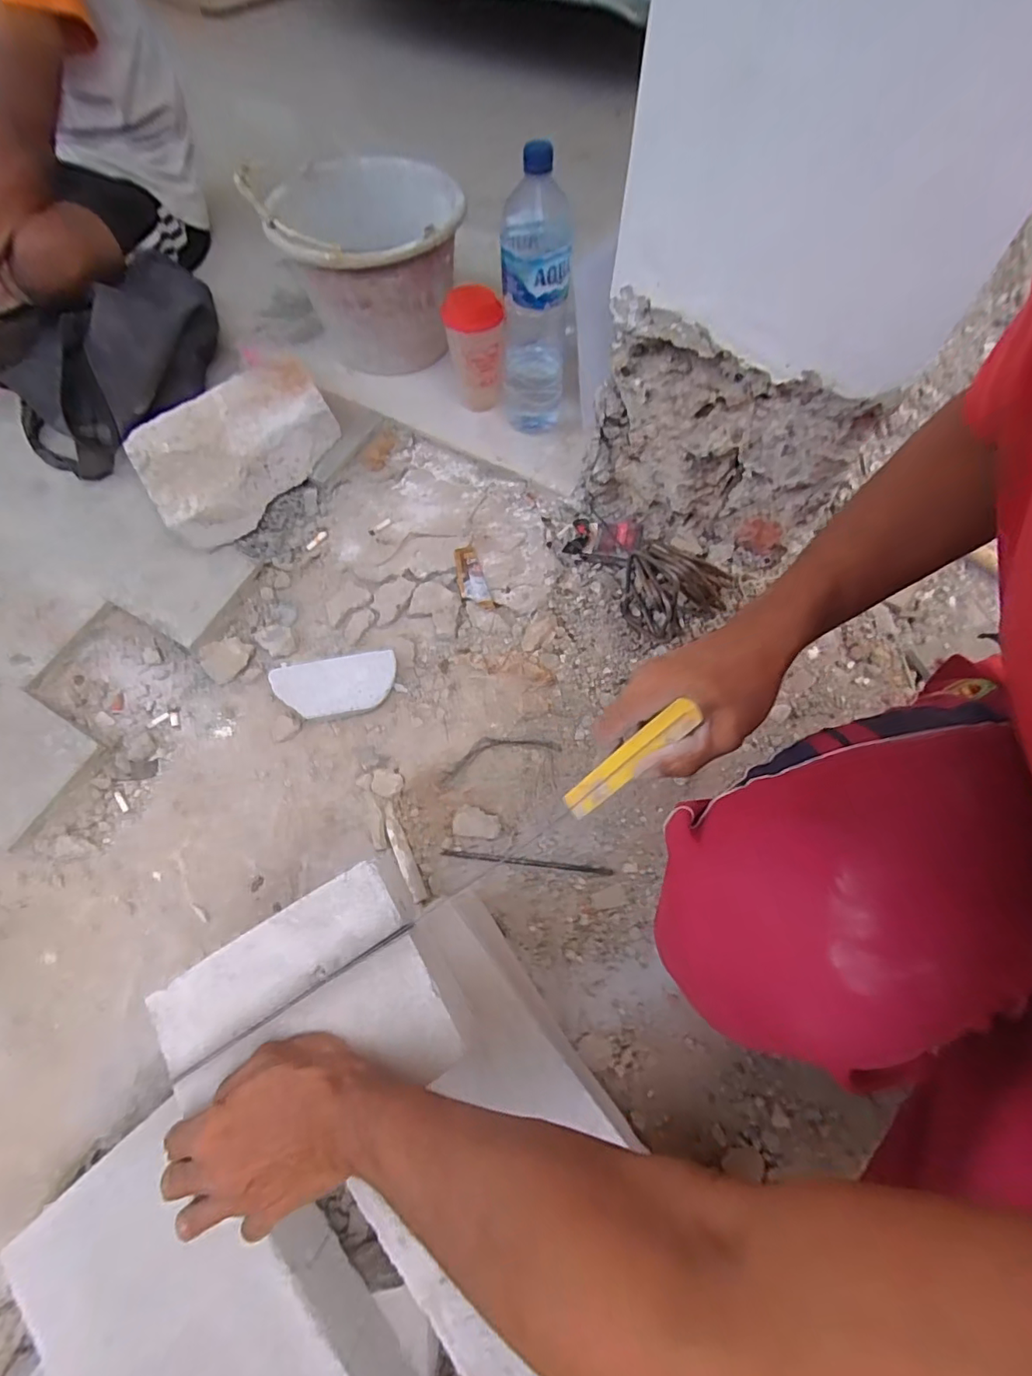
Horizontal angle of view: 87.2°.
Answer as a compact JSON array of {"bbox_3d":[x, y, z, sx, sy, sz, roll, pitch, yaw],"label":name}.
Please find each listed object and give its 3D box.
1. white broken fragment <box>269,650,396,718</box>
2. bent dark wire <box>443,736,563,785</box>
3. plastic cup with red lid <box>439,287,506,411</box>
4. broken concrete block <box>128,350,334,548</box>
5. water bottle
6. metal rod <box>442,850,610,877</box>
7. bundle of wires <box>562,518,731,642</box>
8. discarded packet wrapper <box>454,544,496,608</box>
[{"bbox_3d":[-0.232,0.000,0.705,0.158,0.043,0.072,-11,63,-5],"label":"white broken fragment"},{"bbox_3d":[-0.025,0.080,0.683,0.155,0.004,0.040,-17,82,2],"label":"bent dark wire"},{"bbox_3d":[-0.061,-0.502,0.802,0.078,0.144,0.079,0,62,0],"label":"plastic cup with red lid"},{"bbox_3d":[-0.388,-0.336,0.787,0.271,0.100,0.185,-33,73,-11],"label":"broken concrete block"},{"bbox_3d":[0.028,-0.503,0.735,0.092,0.331,0.110,3,62,2],"label":"water bottle"},{"bbox_3d":[0.012,0.210,0.651,0.202,0.010,0.008,6,62,3],"label":"metal rod"},{"bbox_3d":[0.155,-0.156,0.686,0.223,0.118,0.107,37,74,12],"label":"bundle of wires"},{"bbox_3d":[-0.064,-0.154,0.757,0.038,0.009,0.106,-19,70,-6],"label":"discarded packet wrapper"}]

